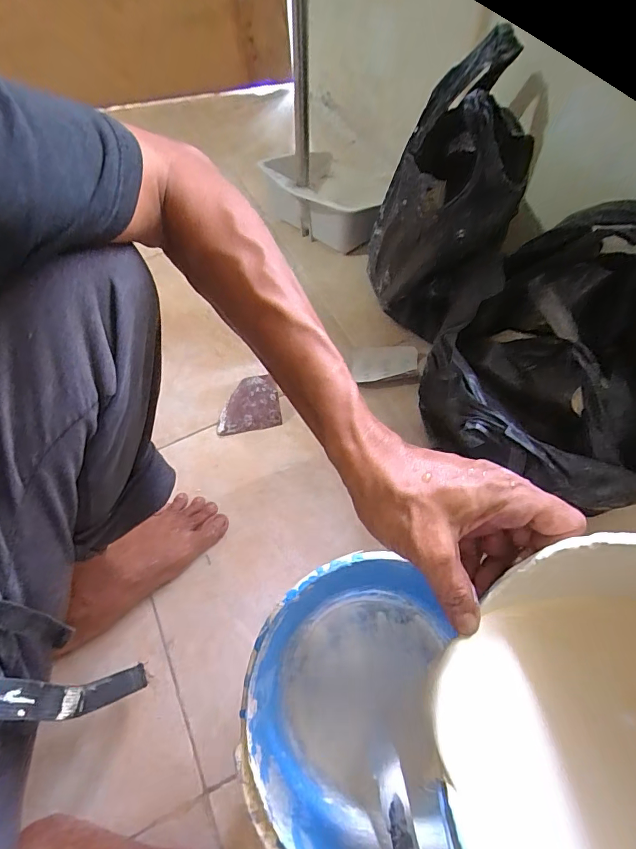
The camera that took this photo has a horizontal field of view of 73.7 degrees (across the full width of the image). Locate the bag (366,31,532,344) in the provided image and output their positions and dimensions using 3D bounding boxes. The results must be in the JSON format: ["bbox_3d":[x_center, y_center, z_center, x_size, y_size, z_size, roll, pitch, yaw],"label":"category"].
[{"bbox_3d":[0.159,-0.279,0.582,0.160,0.322,0.238,4,62,5],"label":"bag"}]

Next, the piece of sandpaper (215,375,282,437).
[{"bbox_3d":[-0.105,-0.028,0.619,0.096,0.010,0.075,-10,100,6],"label":"piece of sandpaper"}]

